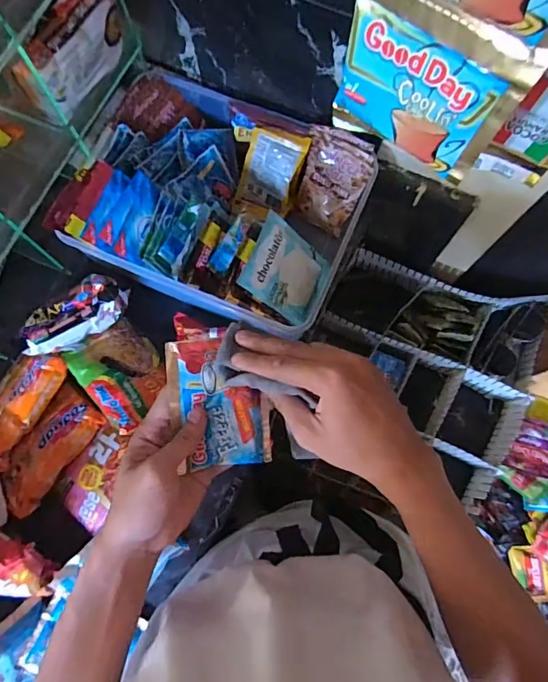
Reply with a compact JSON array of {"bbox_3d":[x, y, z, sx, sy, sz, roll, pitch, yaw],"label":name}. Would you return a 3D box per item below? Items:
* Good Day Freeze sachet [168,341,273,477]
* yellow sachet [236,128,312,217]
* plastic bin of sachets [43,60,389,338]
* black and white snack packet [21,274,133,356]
[{"bbox_3d":[-0.046,0.055,0.397,0.087,0.009,0.112,-4,94,-16],"label":"Good Day Freeze sachet"},{"bbox_3d":[-0.003,-0.218,0.584,0.071,0.102,0.029,24,33,7],"label":"yellow sachet"},{"bbox_3d":[-0.064,-0.169,0.562,0.318,0.109,0.263,22,77,6],"label":"plastic bin of sachets"},{"bbox_3d":[-0.226,-0.029,0.509,0.121,0.037,0.061,-39,79,-9],"label":"black and white snack packet"}]

